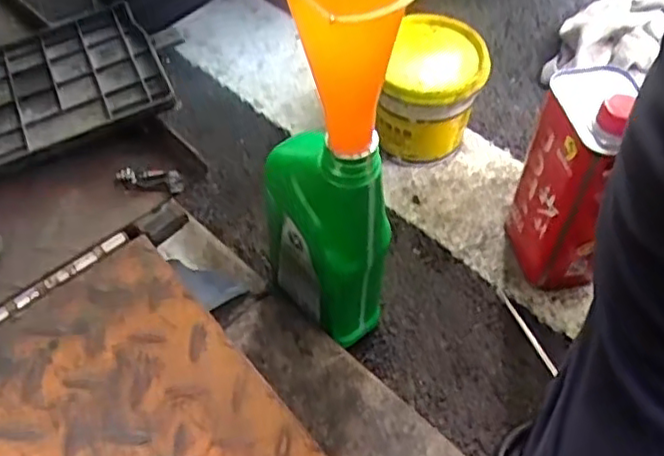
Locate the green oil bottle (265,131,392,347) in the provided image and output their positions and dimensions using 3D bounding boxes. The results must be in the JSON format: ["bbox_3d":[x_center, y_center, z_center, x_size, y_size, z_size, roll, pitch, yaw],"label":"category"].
[{"bbox_3d":[-0.008,0.015,0.543,0.094,0.228,0.052,33,59,24],"label":"green oil bottle"}]

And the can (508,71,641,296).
[{"bbox_3d":[0.207,-0.037,0.593,0.052,0.201,0.091,-8,52,-5],"label":"can"}]

